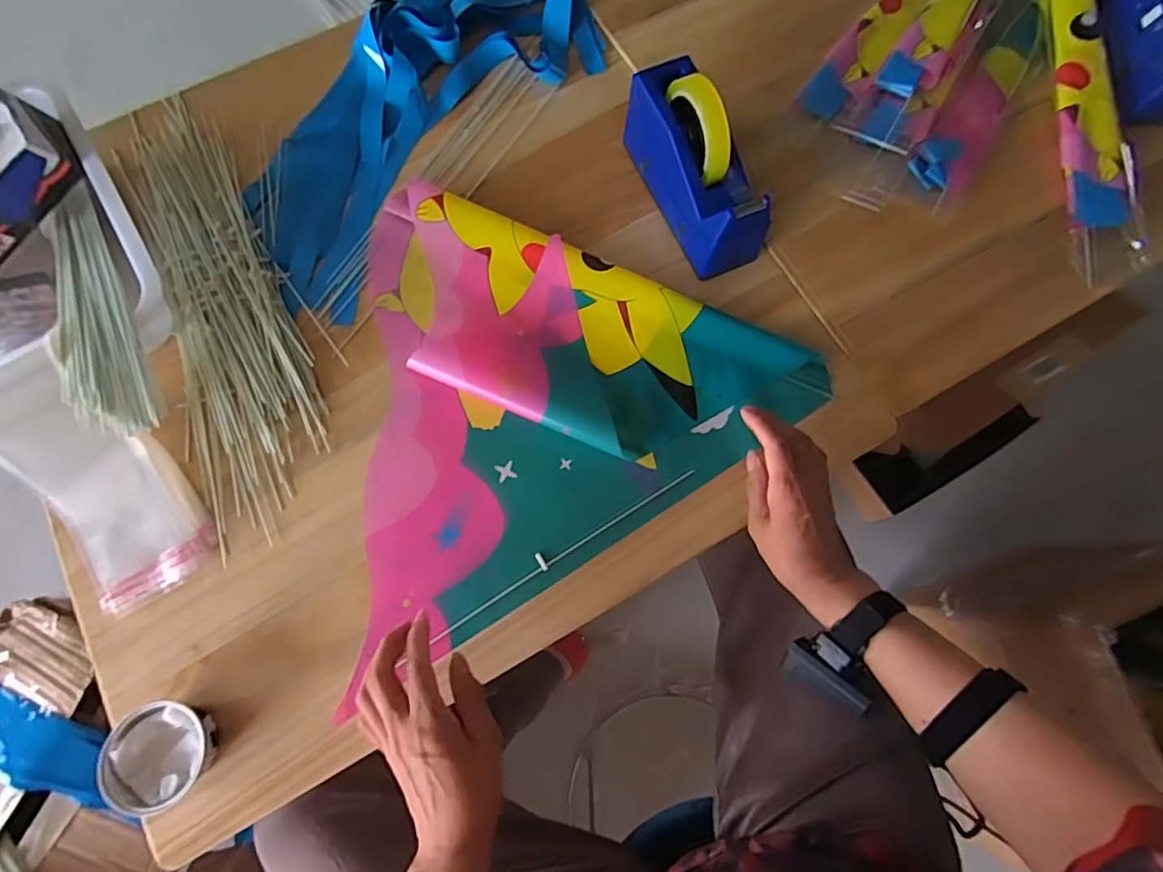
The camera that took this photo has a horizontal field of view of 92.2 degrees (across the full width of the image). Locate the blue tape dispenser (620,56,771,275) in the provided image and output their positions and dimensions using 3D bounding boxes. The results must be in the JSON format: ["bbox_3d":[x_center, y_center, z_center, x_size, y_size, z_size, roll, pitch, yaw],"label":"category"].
[{"bbox_3d":[0.120,-0.281,0.576,0.066,0.125,0.204,-24,77,-7],"label":"blue tape dispenser"}]

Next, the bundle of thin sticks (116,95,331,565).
[{"bbox_3d":[-0.383,-0.148,0.592,0.132,0.016,0.515,-22,76,-6],"label":"bundle of thin sticks"}]

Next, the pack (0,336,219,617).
[{"bbox_3d":[-0.454,0.039,0.510,0.121,0.058,0.251,-41,93,-11],"label":"pack"}]

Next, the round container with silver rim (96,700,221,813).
[{"bbox_3d":[-0.354,0.268,0.472,0.076,0.035,0.080,0,75,-1],"label":"round container with silver rim"}]

